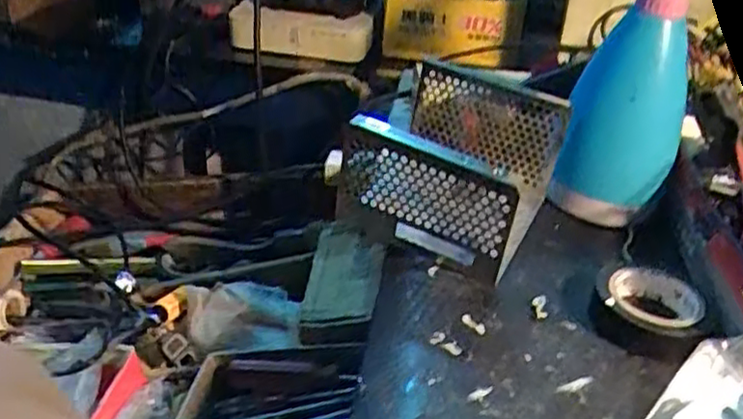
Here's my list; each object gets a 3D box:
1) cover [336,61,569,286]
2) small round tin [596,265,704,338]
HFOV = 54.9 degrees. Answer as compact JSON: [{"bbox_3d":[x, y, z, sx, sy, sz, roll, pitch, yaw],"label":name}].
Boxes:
[{"bbox_3d":[0.055,-0.027,0.457,0.103,0.073,0.126,18,35,20],"label":"cover"},{"bbox_3d":[0.153,0.051,0.397,0.055,0.018,0.053,3,33,-2],"label":"small round tin"}]

